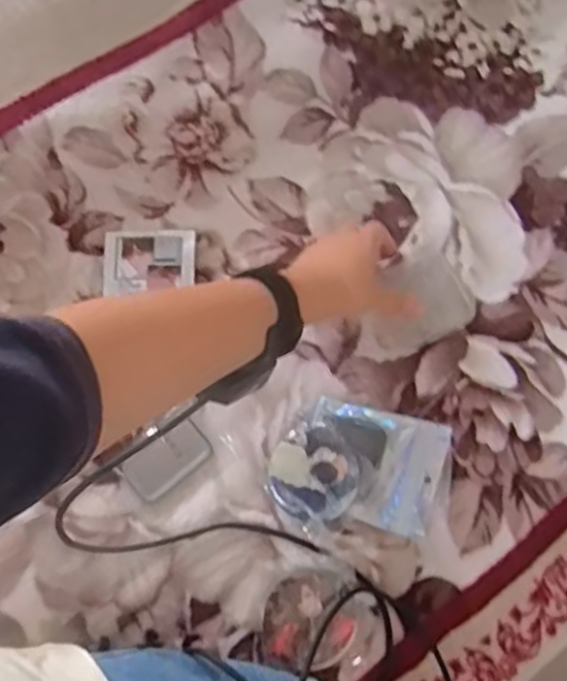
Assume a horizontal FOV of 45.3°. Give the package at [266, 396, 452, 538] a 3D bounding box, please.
[{"bbox_3d":[0.059,0.102,0.547,0.138,0.036,0.105,12,69,2],"label":"package"}]

